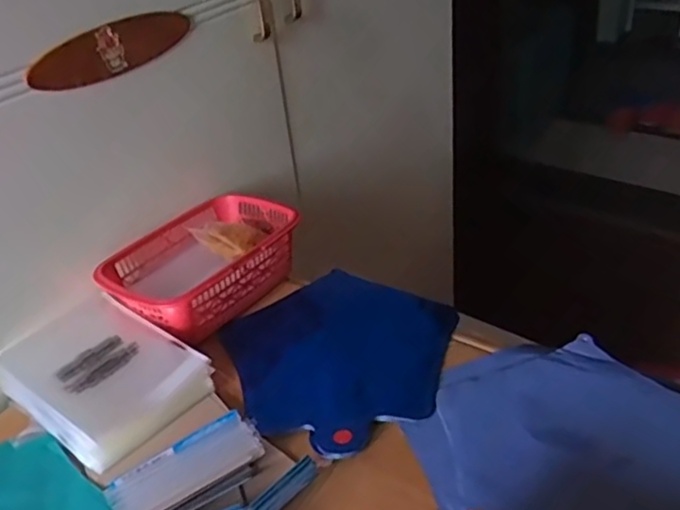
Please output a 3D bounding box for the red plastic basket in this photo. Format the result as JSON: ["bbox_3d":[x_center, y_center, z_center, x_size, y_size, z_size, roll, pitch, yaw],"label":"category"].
[{"bbox_3d":[-0.151,0.009,0.736,0.143,0.069,0.208,18,41,31],"label":"red plastic basket"}]

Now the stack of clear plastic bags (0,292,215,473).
[{"bbox_3d":[-0.223,0.117,0.622,0.175,0.035,0.139,22,43,35],"label":"stack of clear plastic bags"}]

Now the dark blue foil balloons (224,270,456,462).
[{"bbox_3d":[0.005,0.092,0.650,0.227,0.021,0.225,-24,38,-25],"label":"dark blue foil balloons"}]

